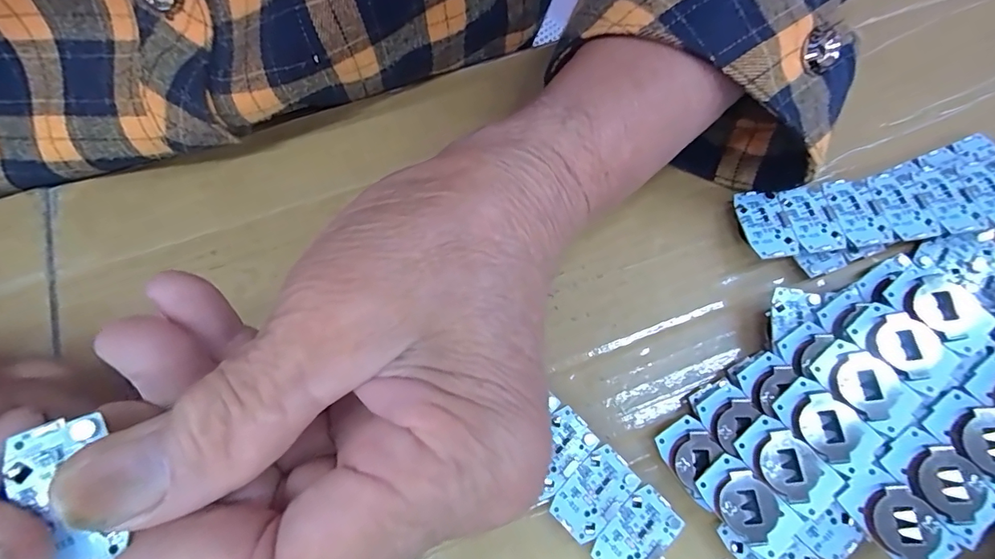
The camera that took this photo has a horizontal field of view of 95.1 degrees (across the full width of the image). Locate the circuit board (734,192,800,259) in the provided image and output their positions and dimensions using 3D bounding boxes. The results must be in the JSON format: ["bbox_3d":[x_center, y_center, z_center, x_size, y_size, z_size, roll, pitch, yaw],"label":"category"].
[{"bbox_3d":[0.105,-0.022,0.178,0.017,0.004,0.029,-10,65,2],"label":"circuit board"}]

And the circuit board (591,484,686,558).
[{"bbox_3d":[0.045,0.084,0.147,0.029,0.004,0.018,-42,75,-13],"label":"circuit board"}]

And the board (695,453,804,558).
[{"bbox_3d":[0.080,0.072,0.144,0.017,0.007,0.029,-39,74,-13],"label":"board"}]

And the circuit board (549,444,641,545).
[{"bbox_3d":[0.032,0.071,0.152,0.018,0.004,0.029,42,76,14],"label":"circuit board"}]

